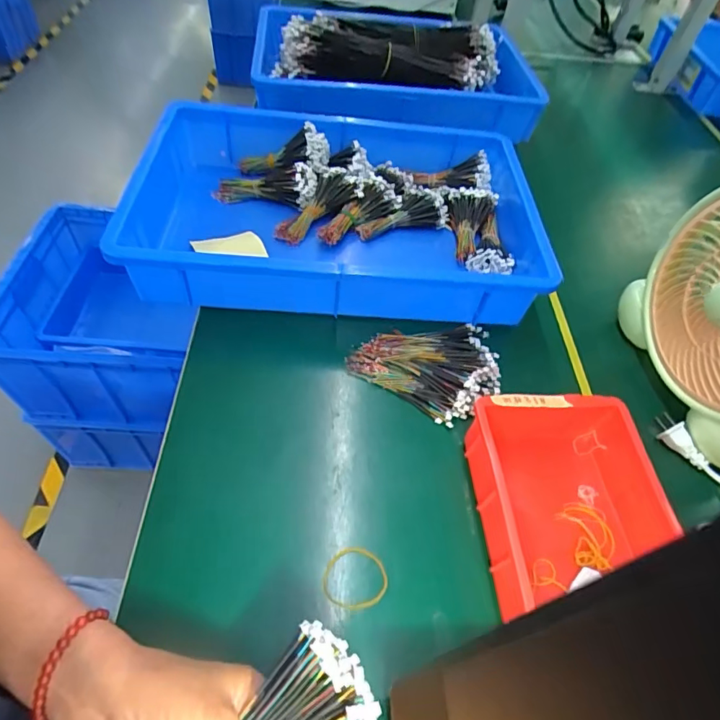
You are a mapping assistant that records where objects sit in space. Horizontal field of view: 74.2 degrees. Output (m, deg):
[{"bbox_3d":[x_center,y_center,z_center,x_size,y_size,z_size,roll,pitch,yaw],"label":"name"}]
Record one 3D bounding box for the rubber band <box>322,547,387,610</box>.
[{"bbox_3d":[-0.003,0.162,0.355,0.047,0.004,0.043,3,53,-4],"label":"rubber band"}]

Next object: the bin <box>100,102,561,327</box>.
[{"bbox_3d":[-0.028,-0.178,0.573,0.446,0.105,0.319,2,53,-6],"label":"bin"}]

